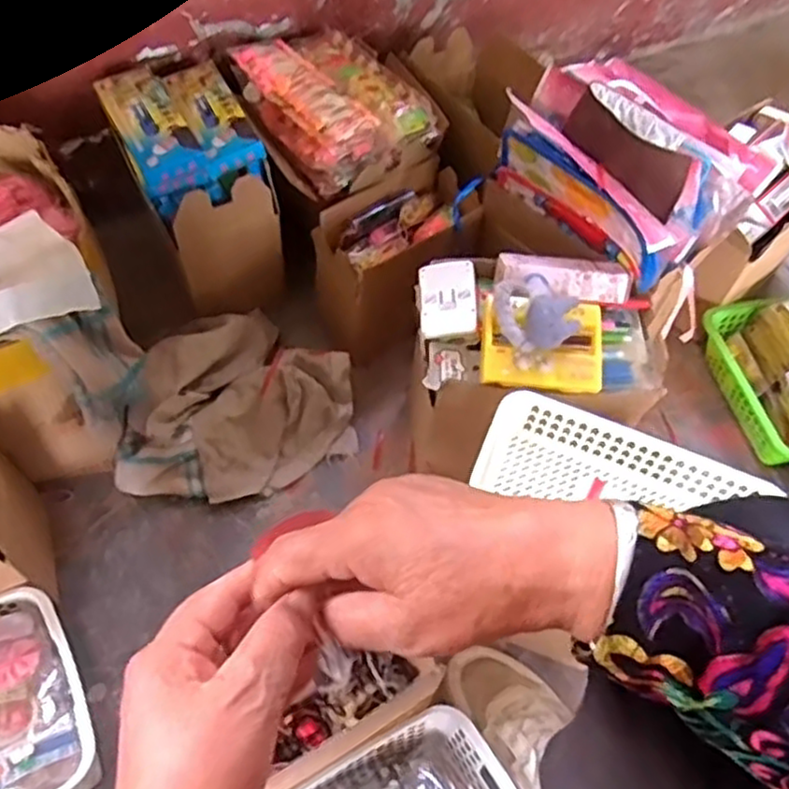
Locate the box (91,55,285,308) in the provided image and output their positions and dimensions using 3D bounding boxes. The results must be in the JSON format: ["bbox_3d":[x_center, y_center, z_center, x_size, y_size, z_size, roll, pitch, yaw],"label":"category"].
[{"bbox_3d":[-0.246,-0.250,0.906,0.145,0.237,0.196,-25,60,-21],"label":"box"}]

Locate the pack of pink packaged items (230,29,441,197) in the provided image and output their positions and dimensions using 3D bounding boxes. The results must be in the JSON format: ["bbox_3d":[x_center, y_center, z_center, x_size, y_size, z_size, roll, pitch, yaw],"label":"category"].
[{"bbox_3d":[-0.077,-0.382,0.906,0.185,0.059,0.234,-28,61,-23],"label":"pack of pink packaged items"}]

